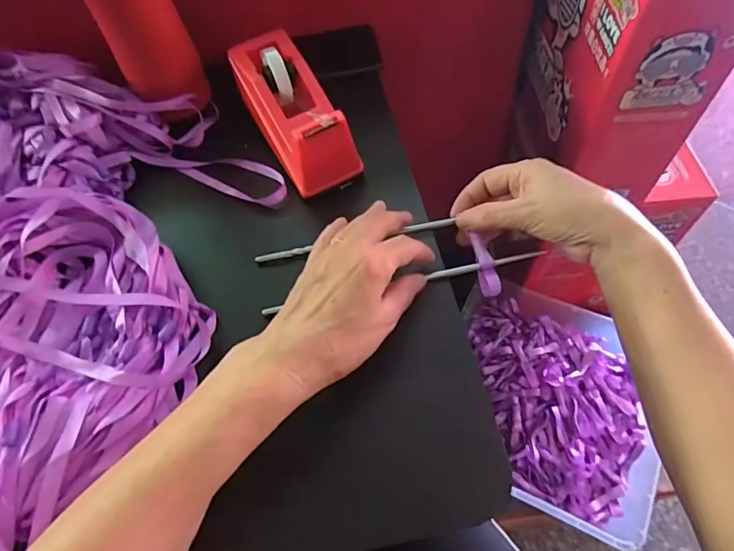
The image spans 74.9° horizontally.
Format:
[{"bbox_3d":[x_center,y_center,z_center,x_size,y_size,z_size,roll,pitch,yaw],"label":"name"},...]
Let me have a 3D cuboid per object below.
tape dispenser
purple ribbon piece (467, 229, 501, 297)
[{"bbox_3d":[-0.069,-0.150,0.430,0.064,0.062,0.152,-28,61,-12],"label":"tape dispenser"},{"bbox_3d":[0.094,-0.008,0.383,0.014,0.008,0.051,-10,73,-3],"label":"purple ribbon piece"}]

